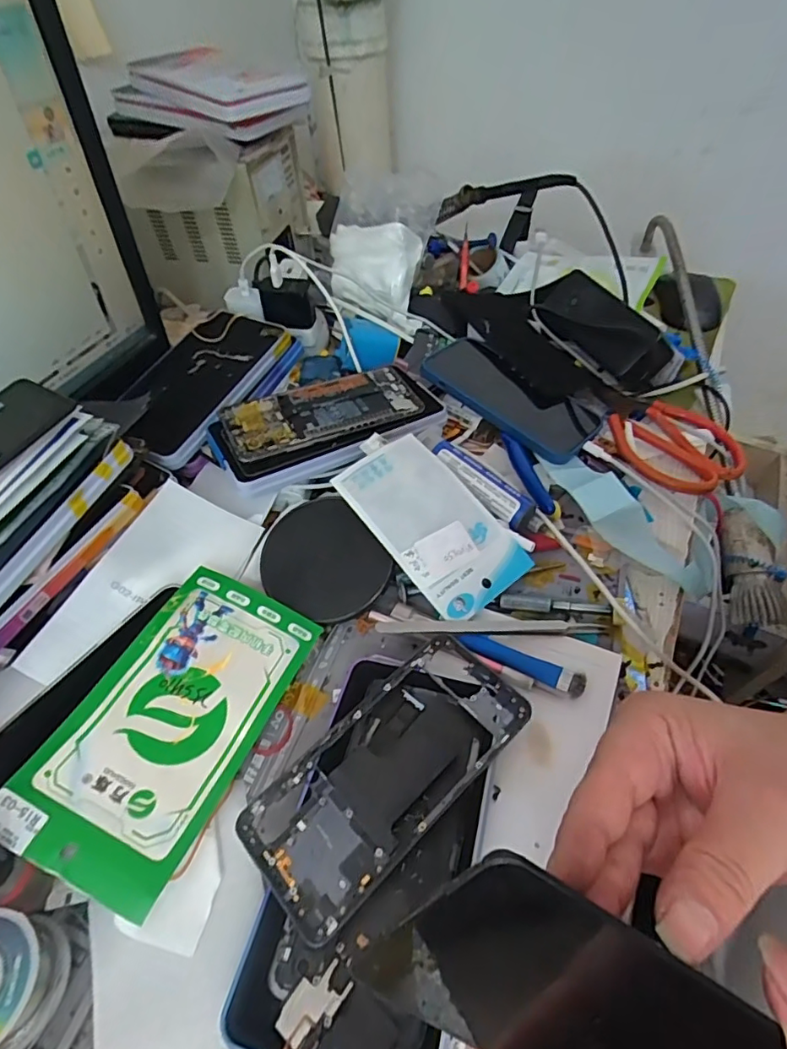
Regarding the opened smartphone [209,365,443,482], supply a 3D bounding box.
[{"bbox_3d":[-0.055,-0.093,0.449,0.181,0.012,0.087,-24,52,-16],"label":"opened smartphone"}]

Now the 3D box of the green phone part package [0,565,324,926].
[{"bbox_3d":[-0.129,0.110,0.316,0.098,0.011,0.175,27,53,6],"label":"green phone part package"}]

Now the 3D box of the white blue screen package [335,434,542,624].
[{"bbox_3d":[0.028,-0.005,0.387,0.081,0.007,0.141,-35,74,-23],"label":"white blue screen package"}]

